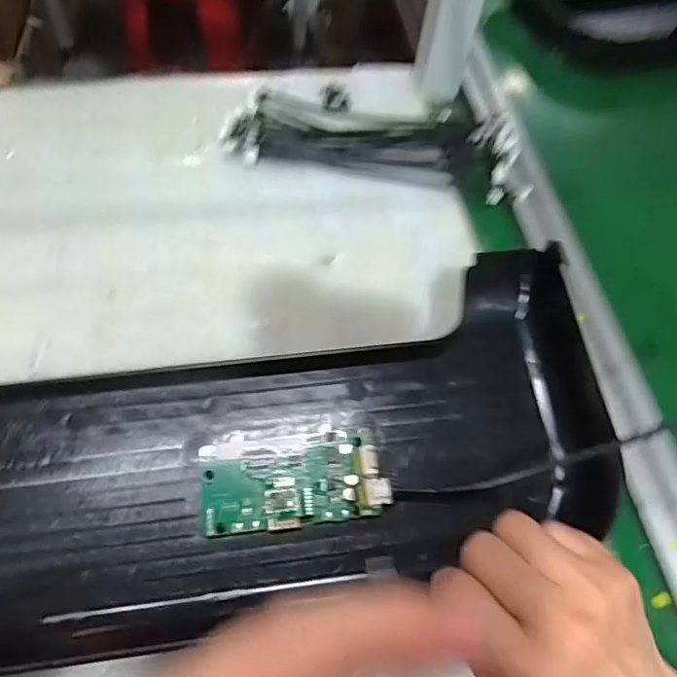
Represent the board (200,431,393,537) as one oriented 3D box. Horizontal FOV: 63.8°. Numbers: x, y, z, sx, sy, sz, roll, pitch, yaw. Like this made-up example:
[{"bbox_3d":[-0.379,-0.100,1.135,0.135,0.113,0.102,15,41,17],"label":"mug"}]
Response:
[{"bbox_3d":[-0.025,0.077,0.297,0.096,0.021,0.047,-4,54,-7],"label":"board"}]

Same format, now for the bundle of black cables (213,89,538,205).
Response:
[{"bbox_3d":[0.039,-0.179,0.493,0.258,0.026,0.097,12,58,1],"label":"bundle of black cables"}]

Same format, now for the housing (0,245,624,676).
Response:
[{"bbox_3d":[-0.102,0.062,0.292,0.490,0.064,0.174,-8,55,-5],"label":"housing"}]

